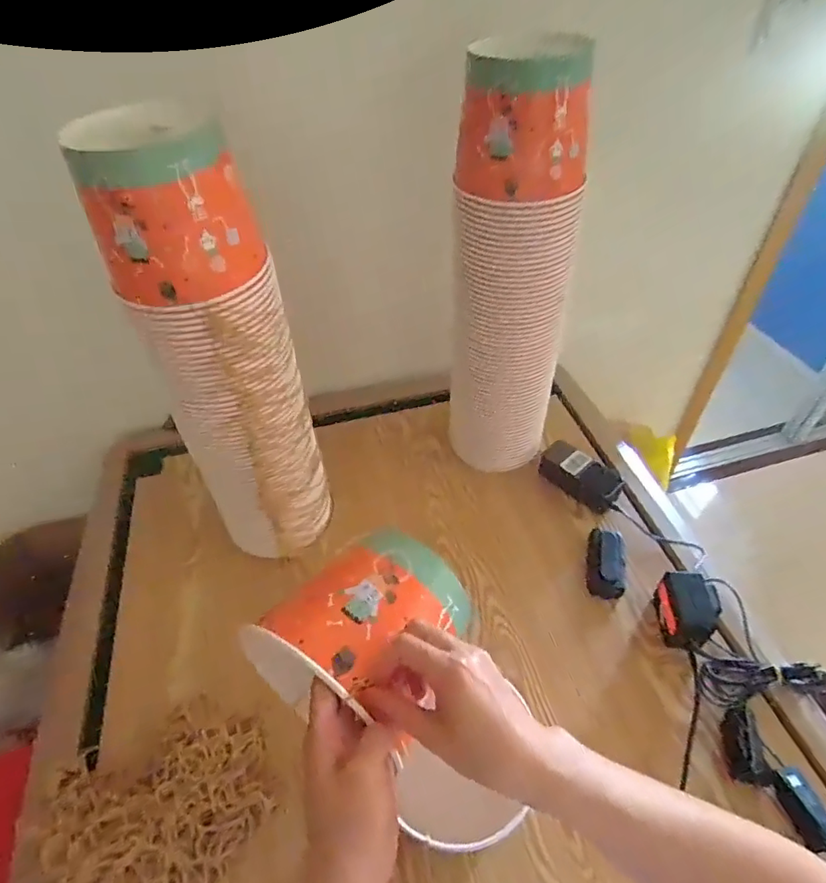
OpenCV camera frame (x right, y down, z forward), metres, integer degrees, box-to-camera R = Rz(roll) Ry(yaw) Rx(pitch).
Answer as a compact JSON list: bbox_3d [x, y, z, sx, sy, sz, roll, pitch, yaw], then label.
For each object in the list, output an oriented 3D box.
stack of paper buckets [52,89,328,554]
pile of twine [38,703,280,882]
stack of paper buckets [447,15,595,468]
[{"bbox_3d":[-0.207,-0.063,0.629,0.150,0.551,0.134,-22,49,-18],"label":"stack of paper buckets"},{"bbox_3d":[-0.292,0.422,0.547,0.302,0.055,0.213,-24,50,-20],"label":"pile of twine"},{"bbox_3d":[0.136,-0.194,0.747,0.163,0.585,0.129,8,47,9],"label":"stack of paper buckets"}]

